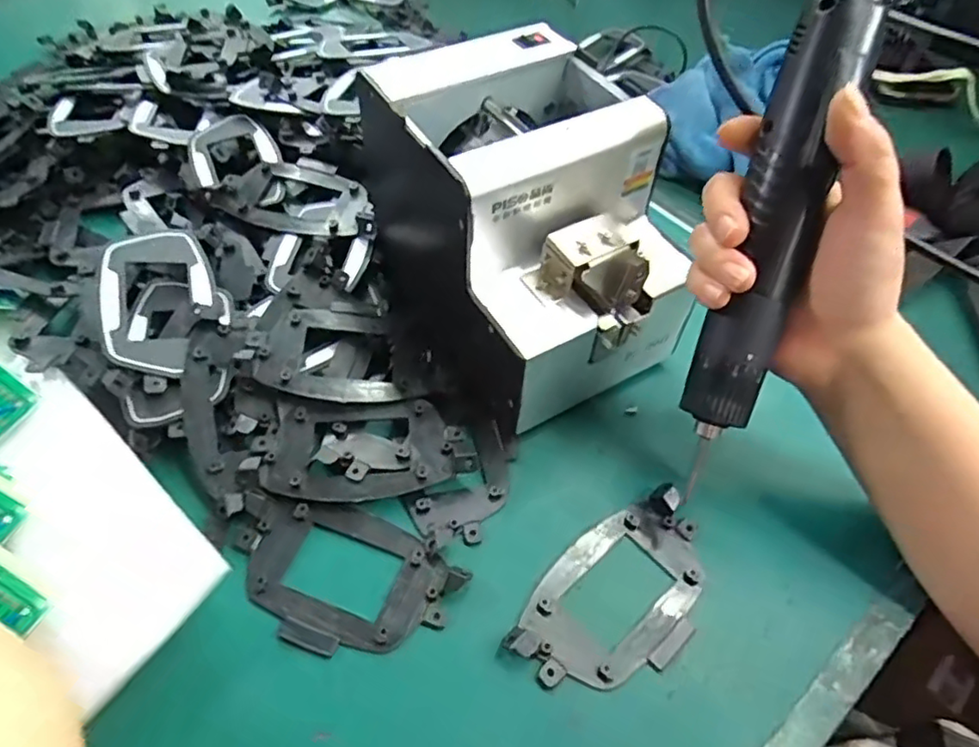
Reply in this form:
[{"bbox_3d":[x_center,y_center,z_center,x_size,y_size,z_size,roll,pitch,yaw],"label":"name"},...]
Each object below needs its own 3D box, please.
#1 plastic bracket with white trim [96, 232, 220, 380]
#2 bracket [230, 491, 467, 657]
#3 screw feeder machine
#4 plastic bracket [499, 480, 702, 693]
[{"bbox_3d":[-0.198,-0.044,0.373,0.062,0.027,0.099,-16,56,-13],"label":"plastic bracket with white trim"},{"bbox_3d":[-0.077,0.101,0.316,0.117,0.011,0.070,21,56,13],"label":"bracket"},{"bbox_3d":[0.009,-0.082,0.374,0.147,0.150,0.182,-28,59,-21],"label":"screw feeder machine"},{"bbox_3d":[0.070,0.111,0.319,0.123,0.012,0.068,-38,63,-26],"label":"plastic bracket"}]

